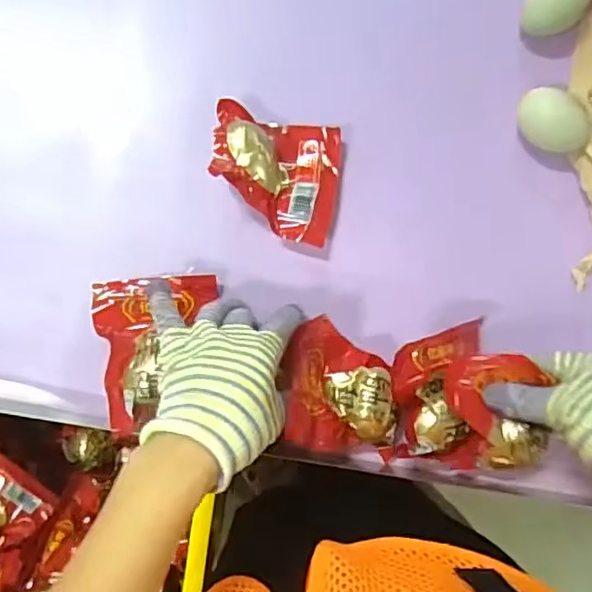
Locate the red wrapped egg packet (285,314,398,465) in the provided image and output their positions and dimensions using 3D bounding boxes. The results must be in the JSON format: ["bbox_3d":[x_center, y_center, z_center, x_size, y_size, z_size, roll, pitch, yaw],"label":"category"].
[{"bbox_3d":[0.036,0.071,0.478,0.084,0.067,0.100,2,87,-3],"label":"red wrapped egg packet"}]

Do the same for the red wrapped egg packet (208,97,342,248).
[{"bbox_3d":[-0.016,-0.094,0.498,0.097,0.050,0.095,9,86,-3],"label":"red wrapped egg packet"}]

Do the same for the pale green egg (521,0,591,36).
[{"bbox_3d":[0.208,-0.234,0.518,0.050,0.040,0.043,-42,90,-5],"label":"pale green egg"}]

